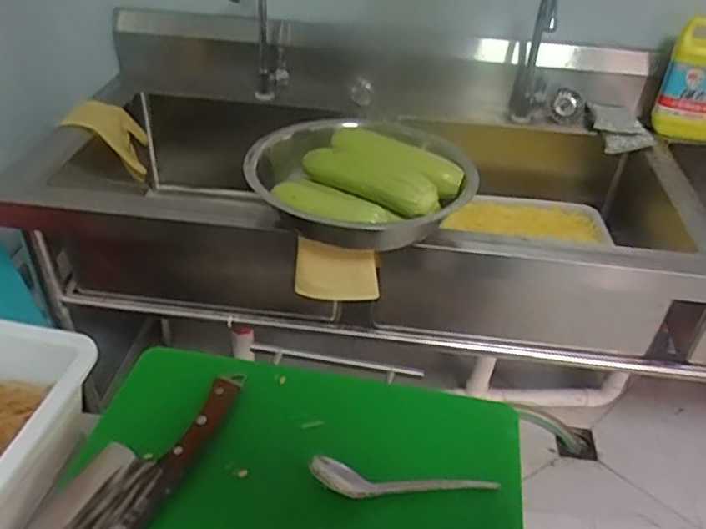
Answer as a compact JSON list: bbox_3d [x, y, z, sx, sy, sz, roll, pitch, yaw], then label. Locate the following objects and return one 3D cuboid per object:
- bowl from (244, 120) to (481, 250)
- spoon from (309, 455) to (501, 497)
[{"bbox_3d":[0.012,-0.127,0.918,0.291,0.097,0.281,2,38,-2],"label":"bowl"},{"bbox_3d":[0.045,0.197,0.553,0.166,0.027,0.030,5,38,3],"label":"spoon"}]

